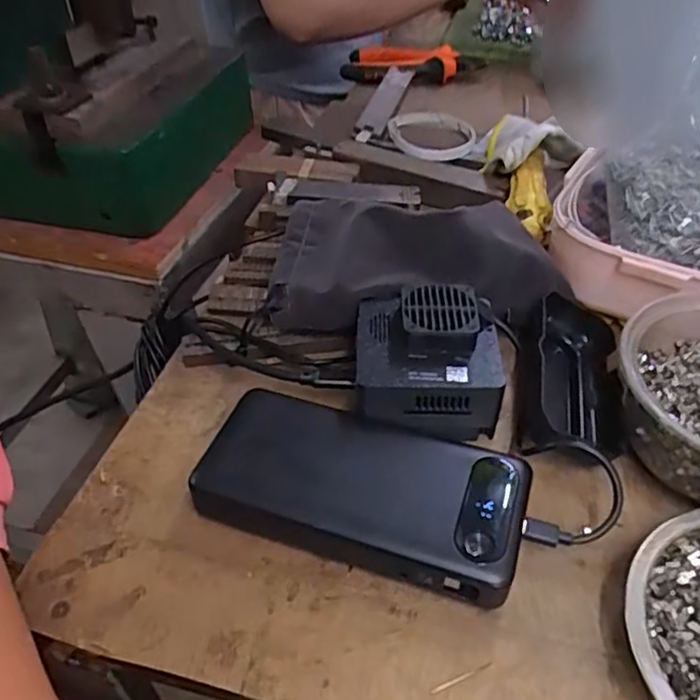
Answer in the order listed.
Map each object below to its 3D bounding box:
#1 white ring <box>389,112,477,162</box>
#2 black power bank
[{"bbox_3d":[0.077,-0.197,0.573,0.075,0.016,0.075,0,43,0],"label":"white ring"},{"bbox_3d":[0.005,0.065,0.309,0.151,0.025,0.073,14,45,14],"label":"black power bank"}]

